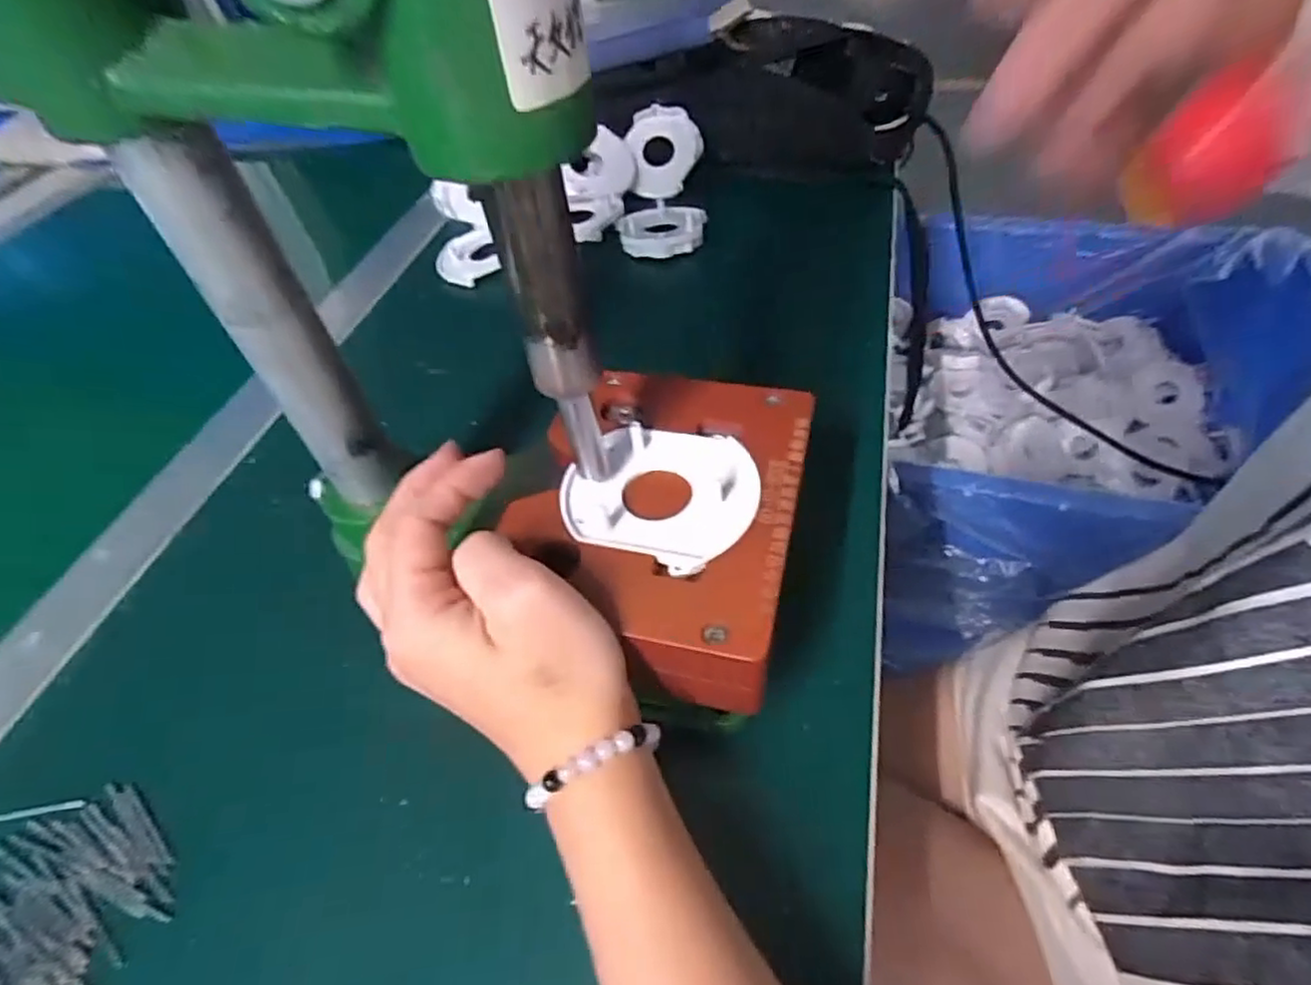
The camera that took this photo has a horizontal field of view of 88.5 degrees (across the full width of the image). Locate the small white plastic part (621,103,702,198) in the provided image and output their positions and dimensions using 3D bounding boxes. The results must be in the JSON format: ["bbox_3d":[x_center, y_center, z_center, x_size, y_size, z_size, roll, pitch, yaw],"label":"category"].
[{"bbox_3d":[0.008,-0.269,0.533,0.057,0.010,0.069,-10,89,2],"label":"small white plastic part"}]

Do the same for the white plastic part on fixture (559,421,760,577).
[{"bbox_3d":[0.002,0.000,0.244,0.067,0.005,0.060,16,54,19],"label":"white plastic part on fixture"}]

